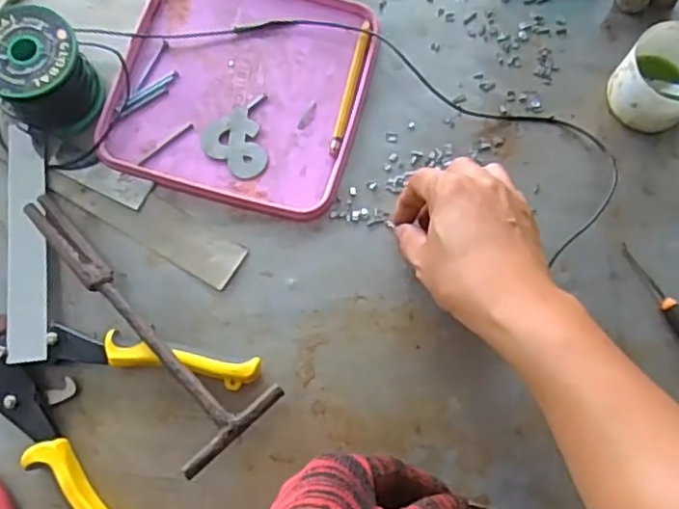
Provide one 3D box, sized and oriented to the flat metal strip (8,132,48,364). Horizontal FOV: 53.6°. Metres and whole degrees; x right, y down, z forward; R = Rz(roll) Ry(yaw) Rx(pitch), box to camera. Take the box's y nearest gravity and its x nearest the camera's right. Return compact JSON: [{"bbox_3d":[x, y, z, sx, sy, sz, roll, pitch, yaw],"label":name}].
[{"bbox_3d":[-0.221,-0.011,0.476,0.026,0.006,0.174,-7,69,-7],"label":"flat metal strip"}]

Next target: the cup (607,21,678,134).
[{"bbox_3d":[0.244,-0.132,0.509,0.062,0.052,0.069,42,77,9],"label":"cup"}]

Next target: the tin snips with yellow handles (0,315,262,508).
[{"bbox_3d":[-0.184,0.120,0.443,0.232,0.030,0.141,11,75,1],"label":"tin snips with yellow handles"}]

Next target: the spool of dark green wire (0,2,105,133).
[{"bbox_3d":[-0.219,-0.133,0.491,0.067,0.063,0.070,1,75,-2],"label":"spool of dark green wire"}]

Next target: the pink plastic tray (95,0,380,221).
[{"bbox_3d":[-0.074,-0.134,0.524,0.185,0.011,0.188,15,75,2],"label":"pink plastic tray"}]

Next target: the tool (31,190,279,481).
[{"bbox_3d":[-0.140,0.039,0.461,0.072,0.040,0.224,-41,80,-12],"label":"tool"}]

